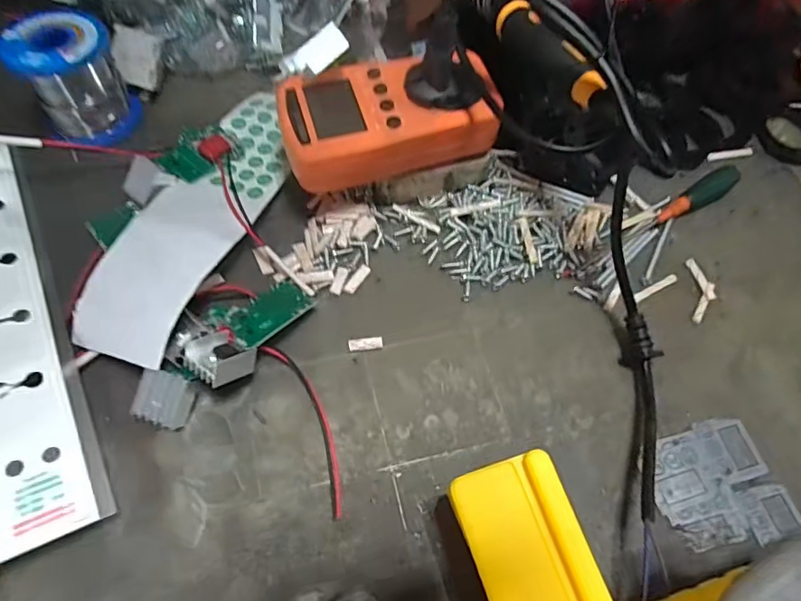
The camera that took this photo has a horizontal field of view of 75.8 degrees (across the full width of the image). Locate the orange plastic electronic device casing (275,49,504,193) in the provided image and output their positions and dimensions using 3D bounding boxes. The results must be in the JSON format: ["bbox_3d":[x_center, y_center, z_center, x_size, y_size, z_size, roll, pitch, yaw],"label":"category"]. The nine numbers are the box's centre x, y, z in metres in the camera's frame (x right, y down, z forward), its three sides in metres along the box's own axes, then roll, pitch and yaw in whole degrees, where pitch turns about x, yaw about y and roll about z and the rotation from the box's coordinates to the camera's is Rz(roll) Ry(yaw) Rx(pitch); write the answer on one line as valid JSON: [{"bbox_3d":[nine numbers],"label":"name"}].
[{"bbox_3d":[-0.005,-0.108,0.309,0.129,0.032,0.073,-14,65,-11],"label":"orange plastic electronic device casing"}]

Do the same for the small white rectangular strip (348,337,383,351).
[{"bbox_3d":[-0.020,0.025,0.298,0.020,0.004,0.007,-6,65,-6],"label":"small white rectangular strip"}]

